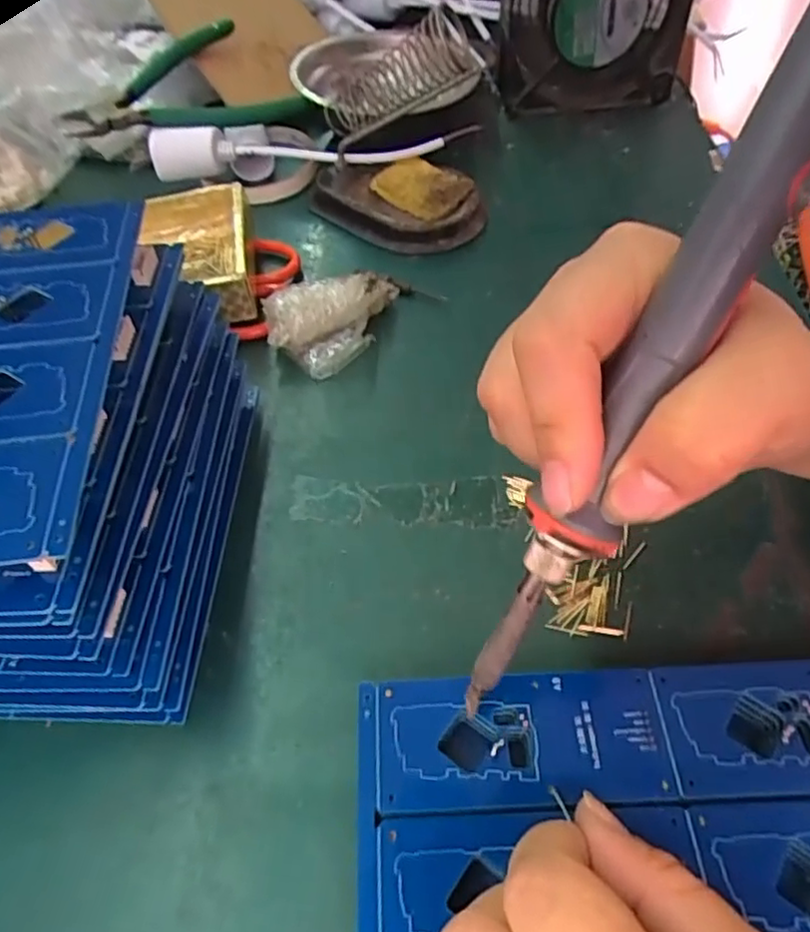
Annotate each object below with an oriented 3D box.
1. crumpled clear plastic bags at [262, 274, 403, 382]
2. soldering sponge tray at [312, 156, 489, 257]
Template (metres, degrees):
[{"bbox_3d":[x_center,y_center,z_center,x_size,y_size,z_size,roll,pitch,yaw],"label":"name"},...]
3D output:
[{"bbox_3d":[-0.031,-0.074,0.330,0.073,0.031,0.043,-23,56,-15],"label":"crumpled clear plastic bags"},{"bbox_3d":[-0.004,-0.163,0.395,0.102,0.020,0.063,26,58,19],"label":"soldering sponge tray"}]

